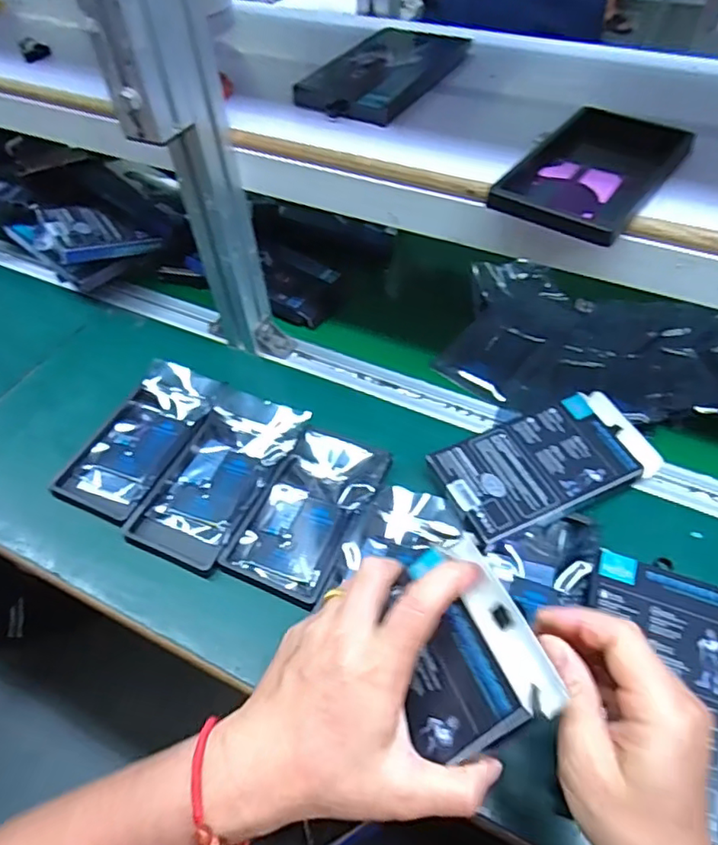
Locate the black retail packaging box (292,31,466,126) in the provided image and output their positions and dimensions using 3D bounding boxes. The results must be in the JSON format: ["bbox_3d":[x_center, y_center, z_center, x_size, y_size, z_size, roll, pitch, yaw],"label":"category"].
[{"bbox_3d":[0.027,-0.333,0.555,0.090,0.021,0.183,25,56,21],"label":"black retail packaging box"}]

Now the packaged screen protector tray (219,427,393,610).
[{"bbox_3d":[-0.042,0.074,0.523,0.091,0.017,0.160,20,54,18],"label":"packaged screen protector tray"}]

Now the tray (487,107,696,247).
[{"bbox_3d":[0.174,-0.185,0.431,0.091,0.014,0.156,31,58,25],"label":"tray"}]

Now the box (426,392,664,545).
[{"bbox_3d":[0.165,0.034,0.522,0.186,0.022,0.098,-20,52,-14],"label":"box"}]

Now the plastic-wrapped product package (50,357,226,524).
[{"bbox_3d":[-0.212,0.013,0.581,0.088,0.018,0.170,21,54,19],"label":"plastic-wrapped product package"}]

